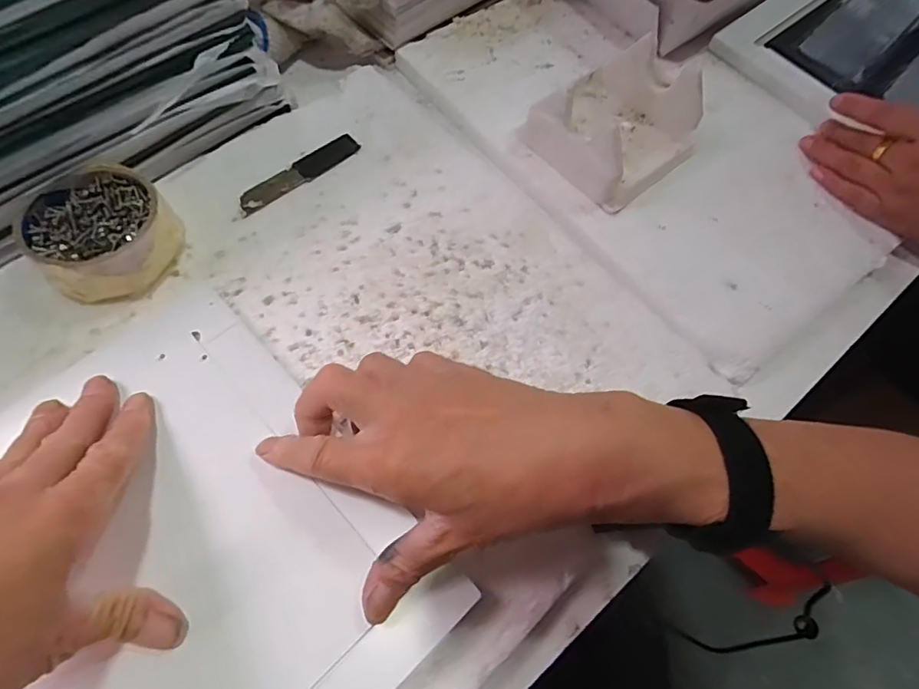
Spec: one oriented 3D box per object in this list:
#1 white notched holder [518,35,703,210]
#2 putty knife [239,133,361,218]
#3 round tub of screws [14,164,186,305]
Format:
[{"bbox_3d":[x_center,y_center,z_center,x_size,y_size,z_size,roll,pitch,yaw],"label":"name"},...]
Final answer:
[{"bbox_3d":[0.120,-0.174,0.403,0.105,0.056,0.107,-37,72,-18],"label":"white notched holder"},{"bbox_3d":[-0.120,-0.130,0.395,0.102,0.004,0.022,-39,73,-19],"label":"putty knife"},{"bbox_3d":[-0.230,-0.073,0.341,0.080,0.036,0.084,1,65,-3],"label":"round tub of screws"}]

